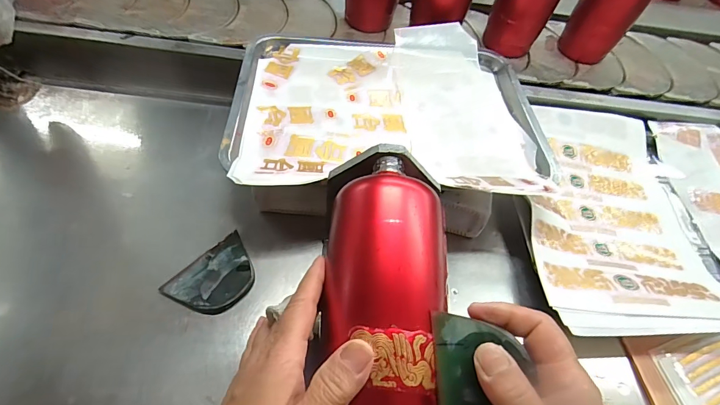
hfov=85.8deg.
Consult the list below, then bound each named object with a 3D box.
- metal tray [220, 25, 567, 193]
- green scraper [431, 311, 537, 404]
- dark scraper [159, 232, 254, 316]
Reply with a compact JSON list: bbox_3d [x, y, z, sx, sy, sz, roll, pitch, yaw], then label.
[{"bbox_3d":[0.033,-0.114,0.447,0.342,0.035,0.278,-2,54,-7],"label":"metal tray"},{"bbox_3d":[0.070,0.109,0.219,0.049,0.006,0.087,-6,73,13],"label":"green scraper"},{"bbox_3d":[-0.132,0.071,0.362,0.059,0.010,0.080,38,60,18],"label":"dark scraper"}]

